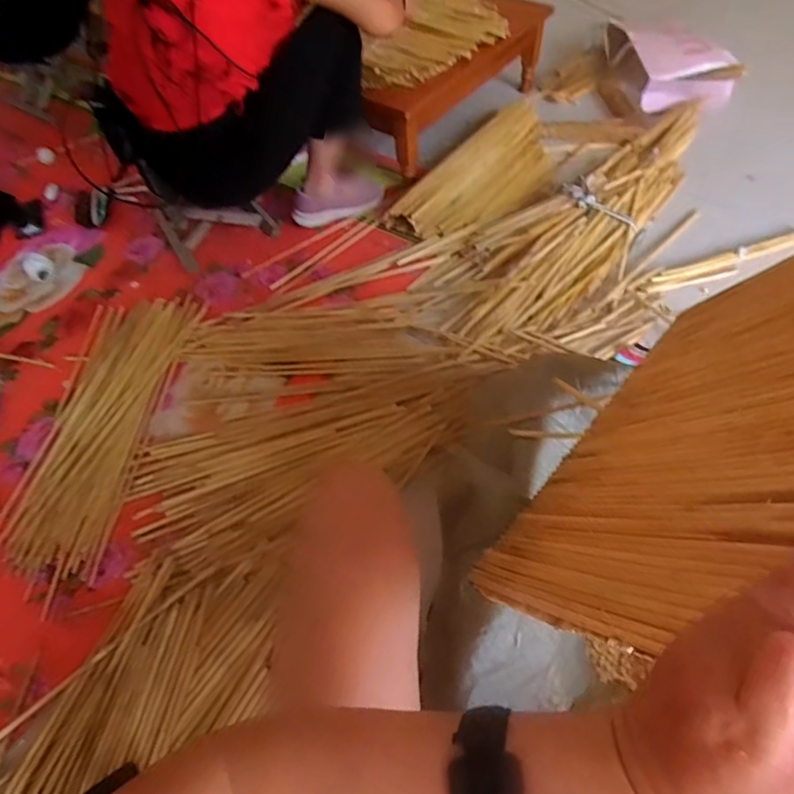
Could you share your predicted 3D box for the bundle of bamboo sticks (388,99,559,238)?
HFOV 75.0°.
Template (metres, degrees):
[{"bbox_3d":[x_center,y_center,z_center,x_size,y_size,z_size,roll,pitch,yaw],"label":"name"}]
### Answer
[{"bbox_3d":[0.262,-0.628,1.420,0.281,0.052,0.611,28,64,20],"label":"bundle of bamboo sticks"}]

